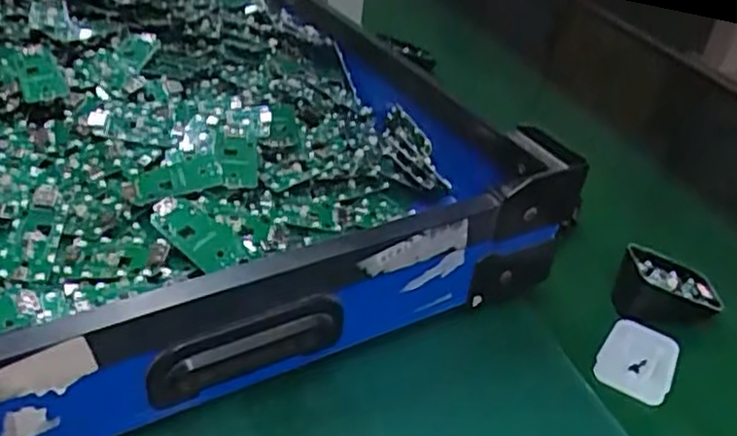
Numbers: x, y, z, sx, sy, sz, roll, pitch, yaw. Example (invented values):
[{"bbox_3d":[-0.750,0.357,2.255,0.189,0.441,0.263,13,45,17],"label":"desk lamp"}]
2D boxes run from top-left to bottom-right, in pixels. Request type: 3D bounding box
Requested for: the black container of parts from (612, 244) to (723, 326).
[{"bbox_3d":[0.209,0.046,0.502,0.070,0.038,0.045,4,36,-6],"label":"black container of parts"}]

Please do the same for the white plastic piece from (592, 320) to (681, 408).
[{"bbox_3d":[0.177,0.093,0.466,0.045,0.006,0.067,23,38,20],"label":"white plastic piece"}]

